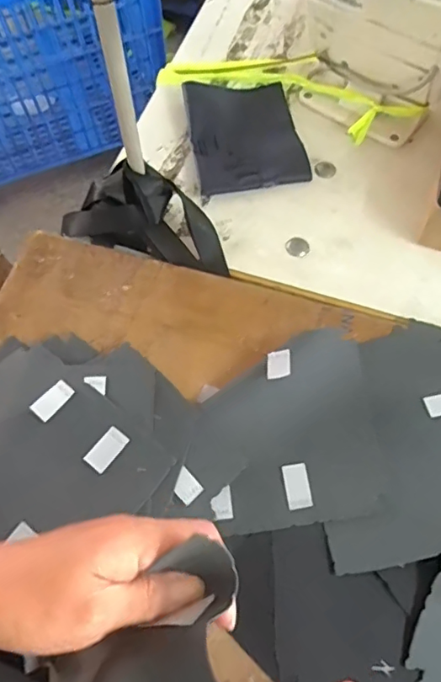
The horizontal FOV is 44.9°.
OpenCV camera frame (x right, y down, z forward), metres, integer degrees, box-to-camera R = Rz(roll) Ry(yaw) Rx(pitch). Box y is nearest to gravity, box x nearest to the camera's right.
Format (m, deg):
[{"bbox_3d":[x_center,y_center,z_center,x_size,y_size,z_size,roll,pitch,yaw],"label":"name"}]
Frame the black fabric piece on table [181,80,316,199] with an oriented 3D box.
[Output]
[{"bbox_3d":[0.029,-0.253,0.644,0.126,0.015,0.167,-10,64,-2],"label":"black fabric piece on table"}]

